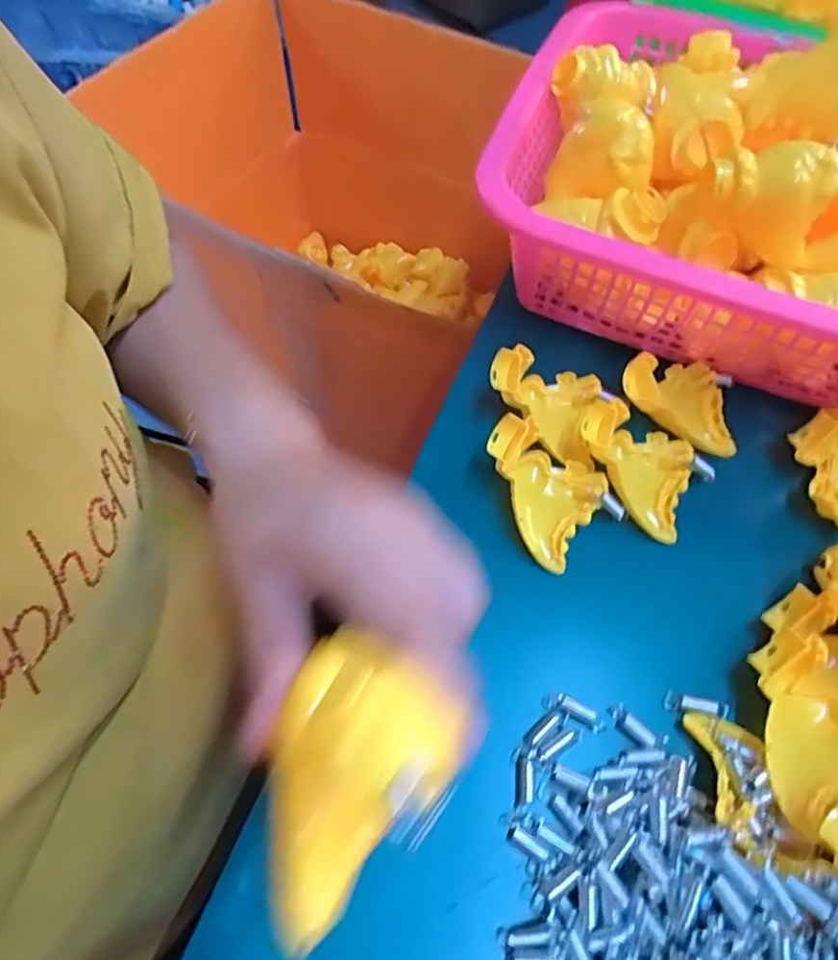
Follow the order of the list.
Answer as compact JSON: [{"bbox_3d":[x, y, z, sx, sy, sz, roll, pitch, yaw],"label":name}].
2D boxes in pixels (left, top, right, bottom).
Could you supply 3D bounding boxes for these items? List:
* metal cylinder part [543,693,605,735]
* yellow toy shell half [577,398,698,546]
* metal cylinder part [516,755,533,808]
[{"bbox_3d":[0.072,0.106,0.279,0.029,0.009,0.008,23,62,11],"label":"metal cylinder part"},{"bbox_3d":[0.116,-0.011,0.323,0.063,0.031,0.059,18,61,8],"label":"yellow toy shell half"},{"bbox_3d":[0.046,0.131,0.265,0.007,0.005,0.020,4,60,0],"label":"metal cylinder part"}]

